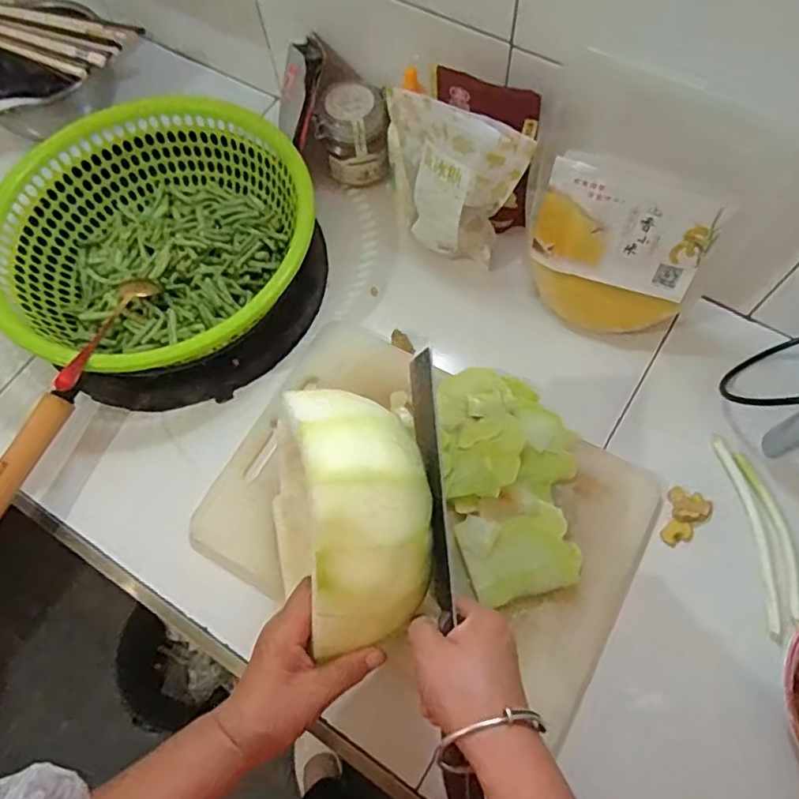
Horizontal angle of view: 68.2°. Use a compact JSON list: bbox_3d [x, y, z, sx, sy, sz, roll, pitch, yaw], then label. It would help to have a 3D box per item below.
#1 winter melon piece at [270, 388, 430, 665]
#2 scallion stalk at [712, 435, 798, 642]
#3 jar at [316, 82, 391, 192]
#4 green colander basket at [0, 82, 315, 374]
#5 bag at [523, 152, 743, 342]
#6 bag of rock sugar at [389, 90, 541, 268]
[{"bbox_3d":[-0.027,0.076,0.396,0.093,0.089,0.165,-5,68,1],"label":"winter melon piece"},{"bbox_3d":[0.356,0.126,0.574,0.045,0.016,0.187,-5,68,1],"label":"scallion stalk"},{"bbox_3d":[-0.056,-0.314,0.714,0.079,0.106,0.081,-1,68,3],"label":"jar"},{"bbox_3d":[-0.271,-0.175,0.673,0.325,0.105,0.335,-1,68,3],"label":"green colander basket"},{"bbox_3d":[0.212,-0.137,0.586,0.170,0.185,0.057,20,71,11],"label":"bag"},{"bbox_3d":[0.048,-0.210,0.622,0.145,0.198,0.055,26,72,12],"label":"bag of rock sugar"}]

